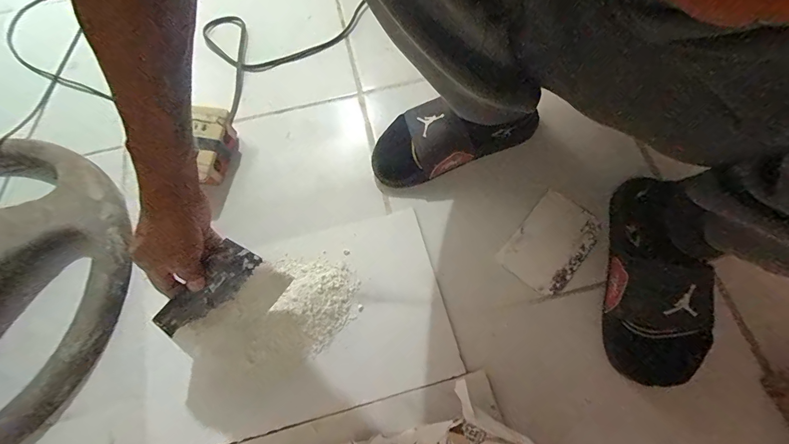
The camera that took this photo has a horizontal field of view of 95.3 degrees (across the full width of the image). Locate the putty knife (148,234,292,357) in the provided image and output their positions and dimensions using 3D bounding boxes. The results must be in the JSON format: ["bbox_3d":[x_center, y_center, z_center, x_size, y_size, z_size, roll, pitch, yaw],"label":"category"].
[{"bbox_3d":[-0.196,0.089,0.411,0.083,0.029,0.129,37,75,15],"label":"putty knife"}]

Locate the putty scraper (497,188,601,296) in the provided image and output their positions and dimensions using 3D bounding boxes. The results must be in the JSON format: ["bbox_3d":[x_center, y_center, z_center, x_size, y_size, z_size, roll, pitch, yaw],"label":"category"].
[{"bbox_3d":[0.223,0.028,0.510,0.093,0.006,0.144,39,75,15],"label":"putty scraper"}]

